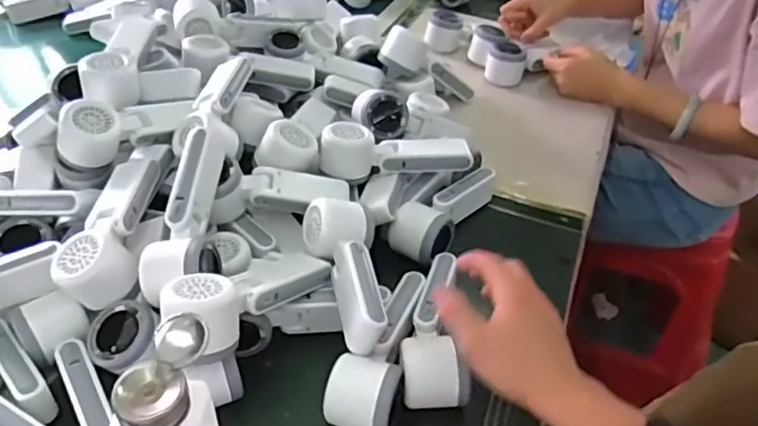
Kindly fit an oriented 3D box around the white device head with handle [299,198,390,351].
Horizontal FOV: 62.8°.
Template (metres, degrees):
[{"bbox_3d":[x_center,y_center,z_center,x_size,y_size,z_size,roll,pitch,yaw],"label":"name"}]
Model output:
[{"bbox_3d":[-0.024,0.050,0.562,0.061,0.049,0.161,-10,43,-14],"label":"white device head with handle"}]

